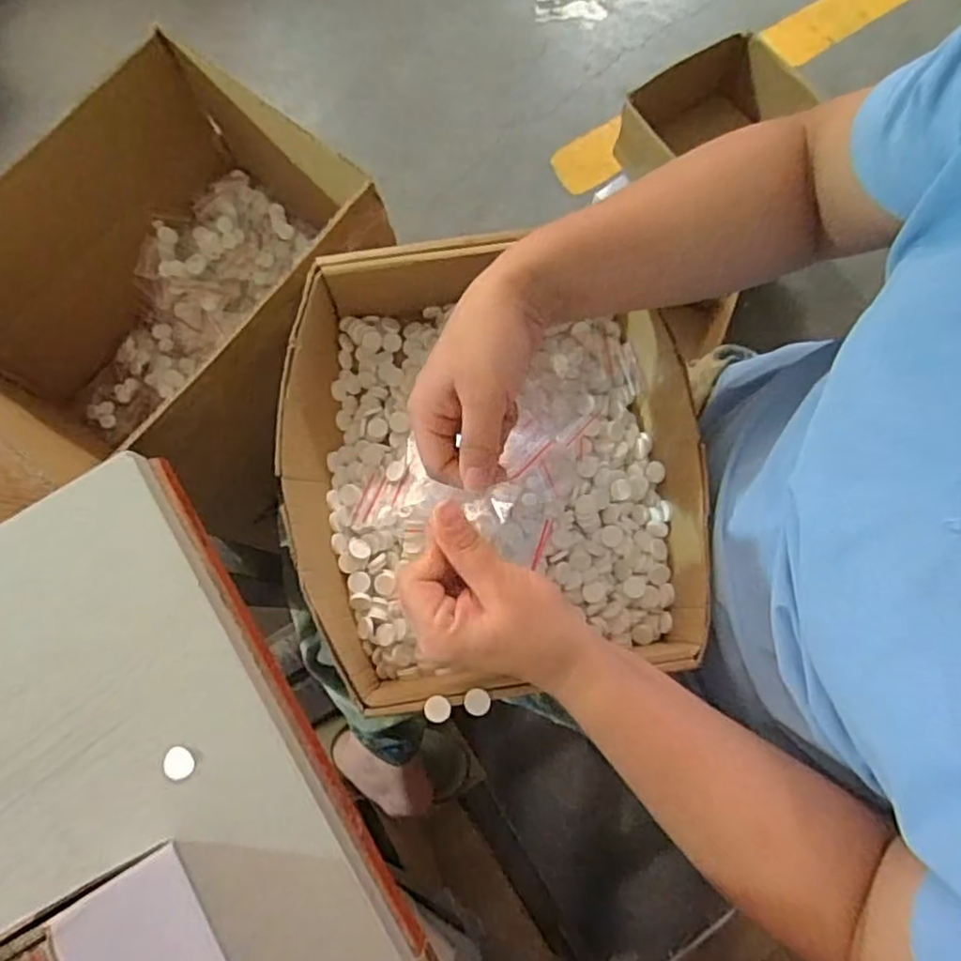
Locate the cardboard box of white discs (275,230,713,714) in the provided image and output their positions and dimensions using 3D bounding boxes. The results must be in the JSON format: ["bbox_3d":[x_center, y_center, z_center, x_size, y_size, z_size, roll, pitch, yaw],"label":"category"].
[{"bbox_3d":[0.009,-0.009,0.444,0.257,0.094,0.276,-9,77,-1],"label":"cardboard box of white discs"}]

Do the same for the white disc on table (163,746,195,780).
[{"bbox_3d":[-0.148,0.138,0.331,0.015,0.004,0.015,0,77,1],"label":"white disc on table"}]

